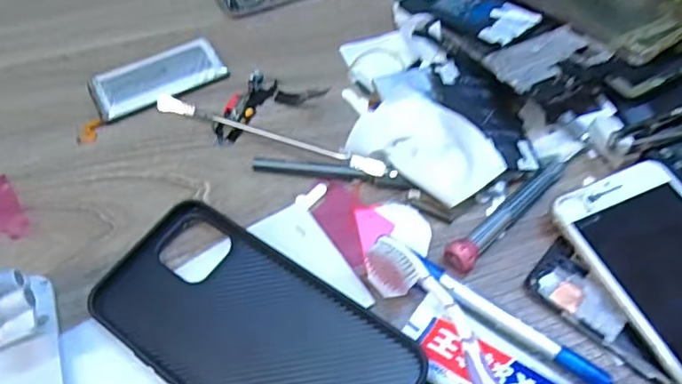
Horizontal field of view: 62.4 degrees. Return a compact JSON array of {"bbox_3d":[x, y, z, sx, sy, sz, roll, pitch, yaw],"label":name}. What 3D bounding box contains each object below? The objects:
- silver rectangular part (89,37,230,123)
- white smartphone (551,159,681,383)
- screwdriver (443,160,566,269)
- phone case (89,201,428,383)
[{"bbox_3d":[-0.125,-0.078,0.387,0.088,0.009,0.043,-23,58,-15],"label":"silver rectangular part"},{"bbox_3d":[0.179,0.050,0.282,0.075,0.009,0.149,-19,57,-13],"label":"white smartphone"},{"bbox_3d":[0.094,0.010,0.320,0.016,0.017,0.096,38,63,23],"label":"screwdriver"},{"bbox_3d":[-0.043,0.070,0.280,0.160,0.014,0.083,31,61,20],"label":"phone case"}]

